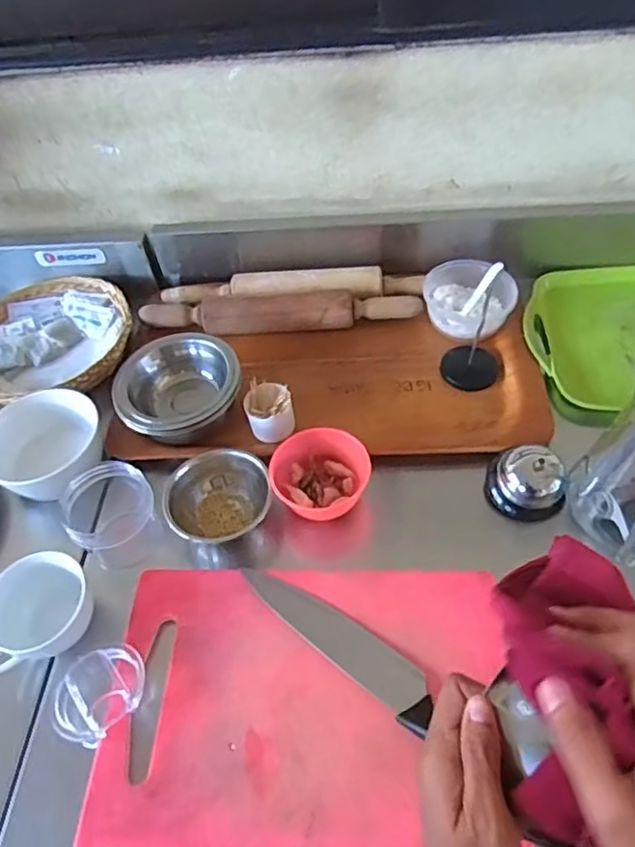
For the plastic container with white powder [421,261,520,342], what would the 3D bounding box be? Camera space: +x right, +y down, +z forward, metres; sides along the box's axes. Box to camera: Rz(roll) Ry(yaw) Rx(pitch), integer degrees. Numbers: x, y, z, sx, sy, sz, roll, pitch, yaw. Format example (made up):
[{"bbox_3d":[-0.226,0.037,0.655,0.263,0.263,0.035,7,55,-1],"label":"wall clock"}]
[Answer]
[{"bbox_3d":[0.195,-0.156,0.810,0.106,0.065,0.101,-3,51,4],"label":"plastic container with white powder"}]

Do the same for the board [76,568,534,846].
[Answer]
[{"bbox_3d":[-0.008,0.240,0.548,0.343,0.014,0.241,0,53,4],"label":"board"}]

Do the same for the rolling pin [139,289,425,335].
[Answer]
[{"bbox_3d":[-0.050,-0.141,0.827,0.362,0.043,0.053,-3,51,4],"label":"rolling pin"}]

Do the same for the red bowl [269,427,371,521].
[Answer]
[{"bbox_3d":[0.003,0.054,0.674,0.102,0.051,0.089,0,51,6],"label":"red bowl"}]

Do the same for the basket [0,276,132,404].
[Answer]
[{"bbox_3d":[-0.379,-0.115,0.875,0.240,0.039,0.220,-2,53,3],"label":"basket"}]

